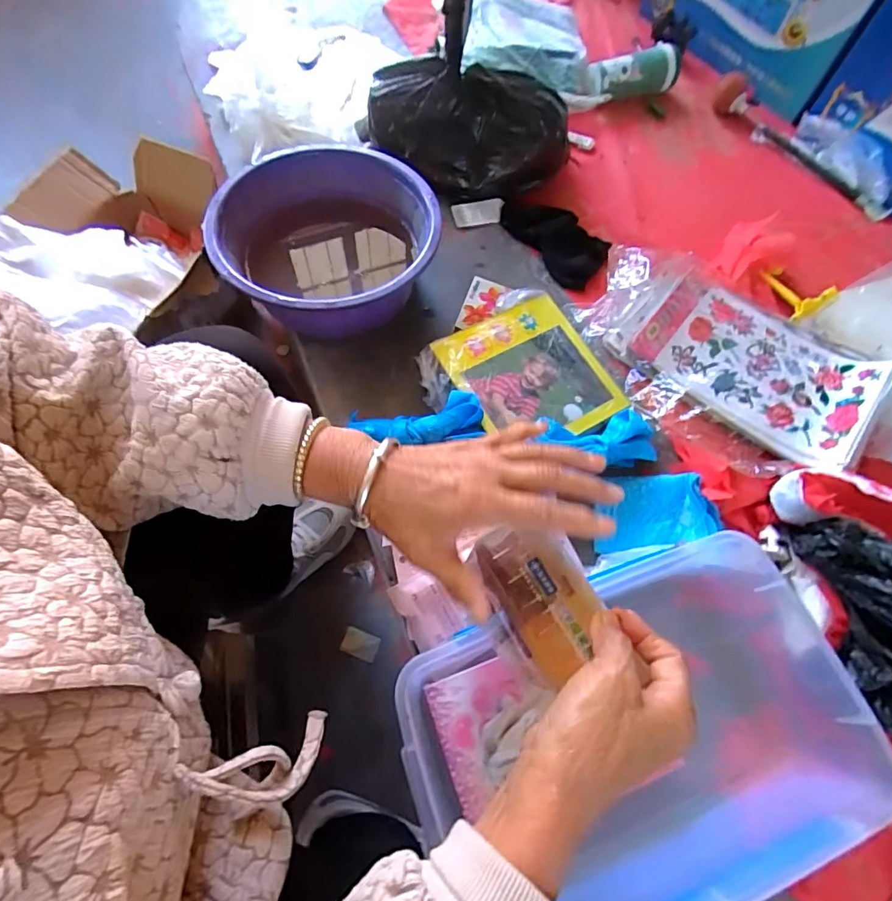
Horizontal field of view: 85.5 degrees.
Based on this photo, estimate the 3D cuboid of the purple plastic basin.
[{"bbox_3d":[-0.163,-0.292,0.659,0.296,0.095,0.313,1,66,-2],"label":"purple plastic basin"}]

